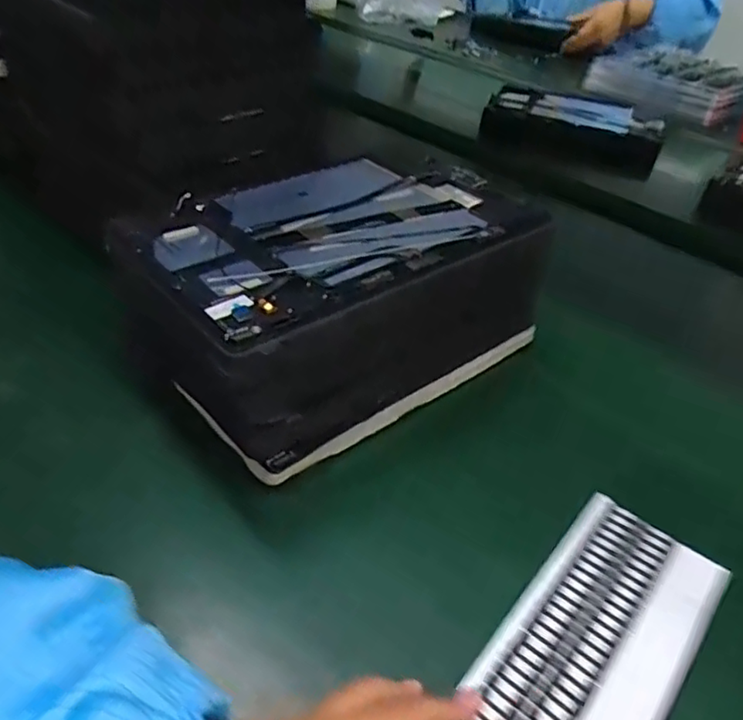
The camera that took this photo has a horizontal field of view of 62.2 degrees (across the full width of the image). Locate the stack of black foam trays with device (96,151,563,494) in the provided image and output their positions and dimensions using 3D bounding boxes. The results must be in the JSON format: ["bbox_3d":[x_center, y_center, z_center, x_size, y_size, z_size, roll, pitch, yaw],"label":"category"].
[{"bbox_3d":[-0.019,-0.046,0.414,0.233,0.106,0.147,-27,50,-31],"label":"stack of black foam trays with device"}]

